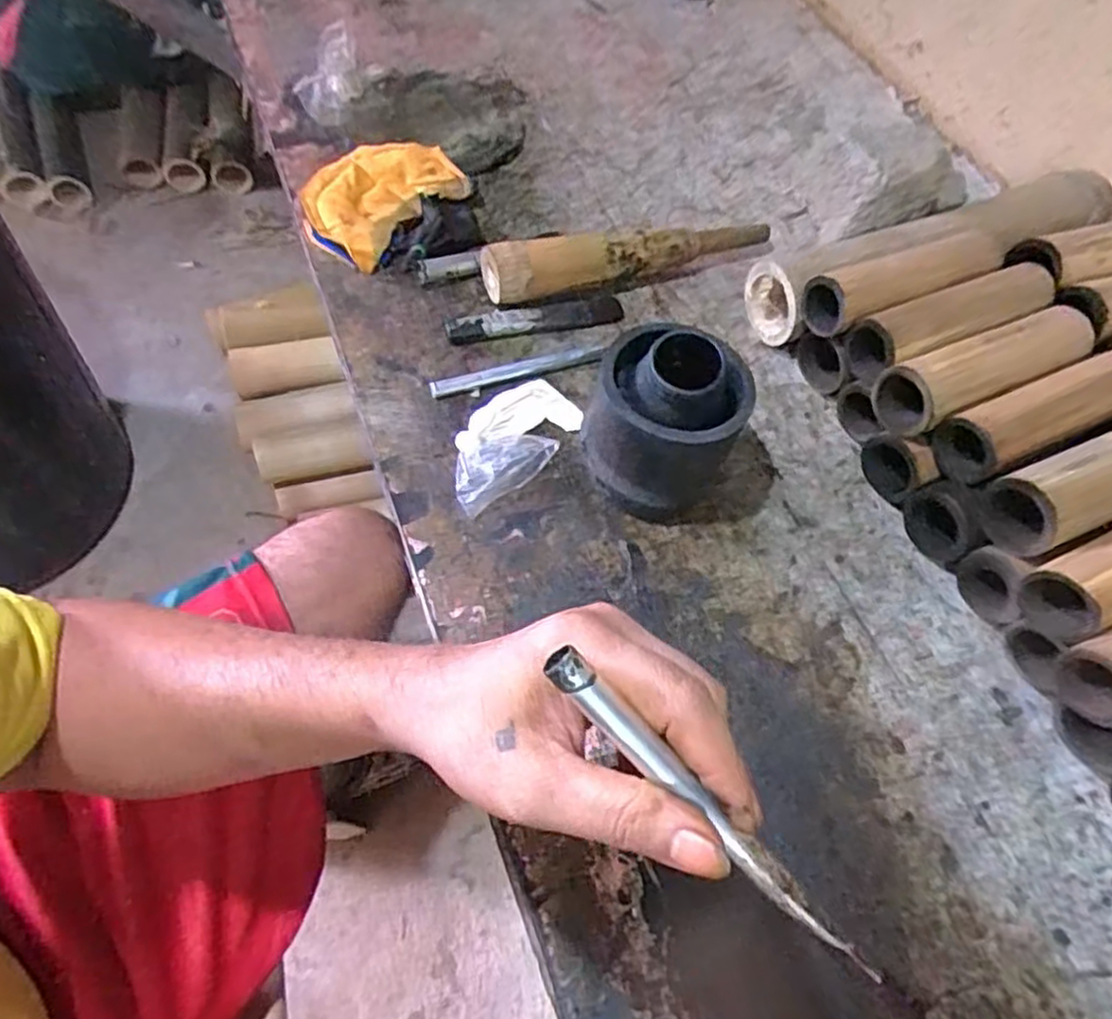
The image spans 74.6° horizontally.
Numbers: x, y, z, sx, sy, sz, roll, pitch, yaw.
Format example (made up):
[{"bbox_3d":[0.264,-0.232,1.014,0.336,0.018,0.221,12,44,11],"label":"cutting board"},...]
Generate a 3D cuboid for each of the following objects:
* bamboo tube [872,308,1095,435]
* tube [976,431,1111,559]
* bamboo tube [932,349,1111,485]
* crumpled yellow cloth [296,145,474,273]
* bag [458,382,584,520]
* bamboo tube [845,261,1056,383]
[{"bbox_3d":[0.336,-0.108,0.563,0.183,0.054,0.054,-18,63,-19],"label":"bamboo tube"},{"bbox_3d":[0.389,-0.021,0.515,0.179,0.058,0.057,-16,63,-18],"label":"tube"},{"bbox_3d":[0.371,-0.072,0.545,0.182,0.043,0.052,-19,63,-19],"label":"bamboo tube"},{"bbox_3d":[-0.166,-0.293,0.673,0.116,0.029,0.151,39,61,15],"label":"crumpled yellow cloth"},{"bbox_3d":[-0.034,-0.057,0.554,0.127,0.023,0.069,-34,69,-26],"label":"bag"},{"bbox_3d":[0.324,-0.152,0.598,0.183,0.050,0.054,-19,64,-20],"label":"bamboo tube"}]

